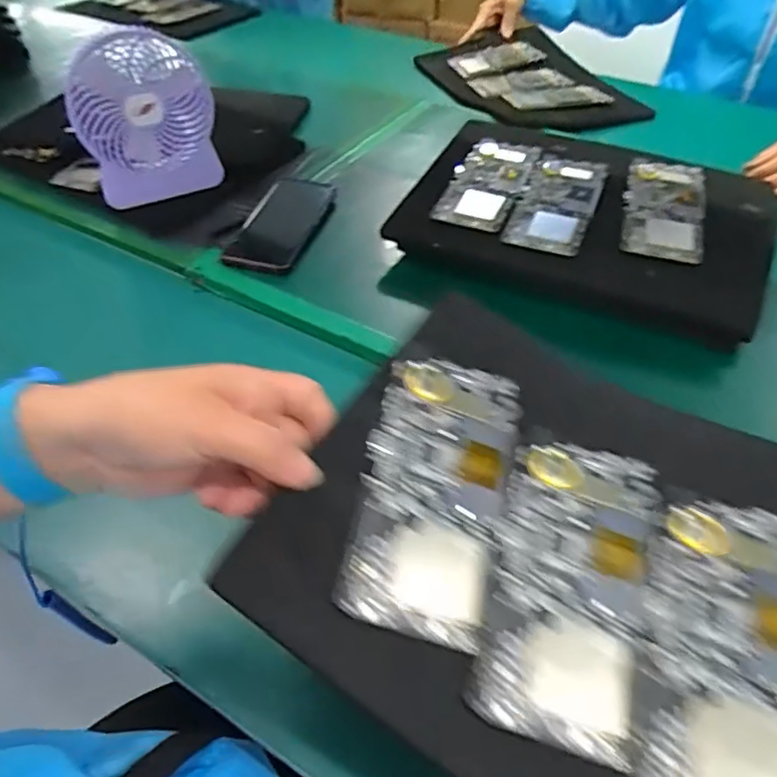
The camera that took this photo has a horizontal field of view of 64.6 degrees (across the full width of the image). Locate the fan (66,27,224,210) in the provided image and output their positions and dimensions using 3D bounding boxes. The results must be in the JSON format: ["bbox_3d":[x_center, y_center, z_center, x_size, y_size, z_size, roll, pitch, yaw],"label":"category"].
[{"bbox_3d":[-0.251,-0.277,0.644,0.138,0.153,0.057,-22,50,-19],"label":"fan"}]

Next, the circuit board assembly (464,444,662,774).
[{"bbox_3d":[0.089,0.093,0.306,0.077,0.021,0.151,15,48,14],"label":"circuit board assembly"}]

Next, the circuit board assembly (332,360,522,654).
[{"bbox_3d":[0.024,0.049,0.319,0.075,0.004,0.150,21,58,-4],"label":"circuit board assembly"}]

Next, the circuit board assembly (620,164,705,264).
[{"bbox_3d":[0.273,-0.179,0.611,0.074,0.006,0.138,10,58,13],"label":"circuit board assembly"}]

